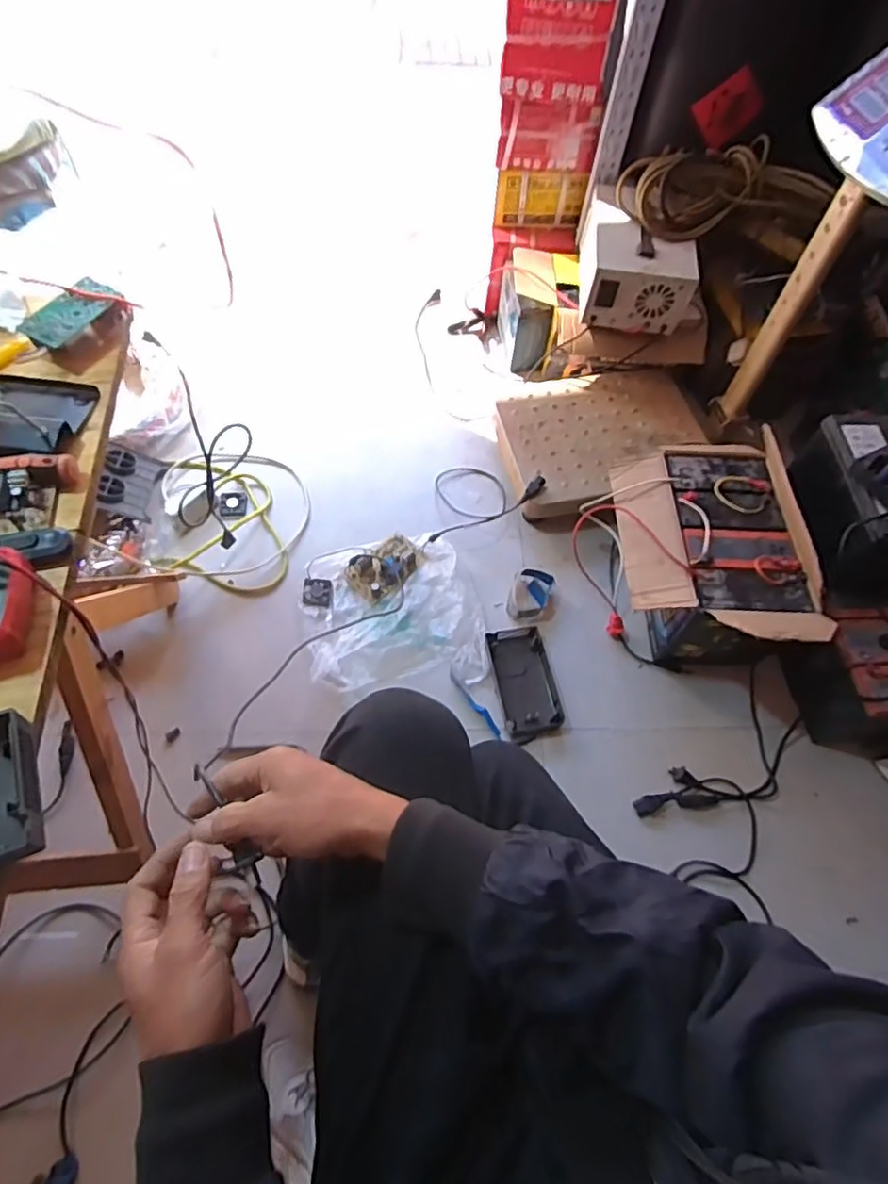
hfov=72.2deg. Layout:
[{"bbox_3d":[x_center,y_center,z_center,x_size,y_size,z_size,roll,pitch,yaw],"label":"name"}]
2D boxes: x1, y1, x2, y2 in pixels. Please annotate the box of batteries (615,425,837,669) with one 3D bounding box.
[{"bbox_3d":[0.435,-0.062,1.049,0.273,0.258,0.420,-1,61,-4],"label":"box of batteries"}]

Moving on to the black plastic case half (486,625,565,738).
[{"bbox_3d":[0.138,0.151,1.059,0.101,0.037,0.184,-8,62,-8],"label":"black plastic case half"}]

